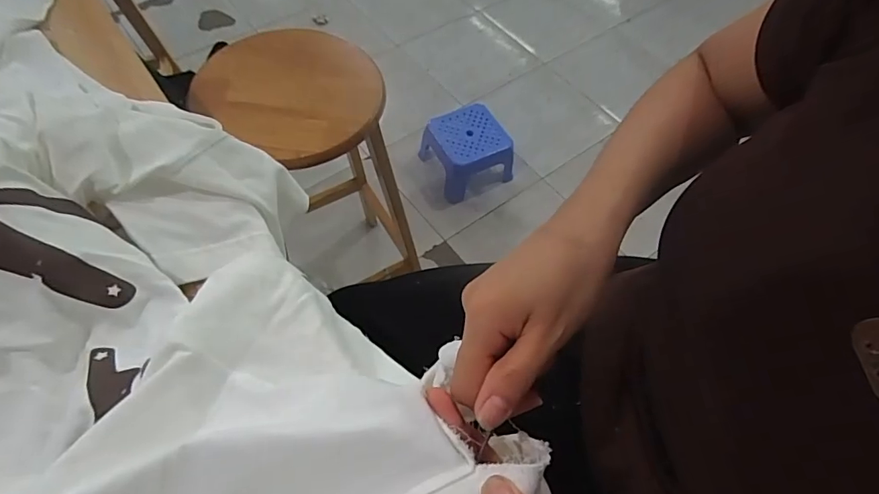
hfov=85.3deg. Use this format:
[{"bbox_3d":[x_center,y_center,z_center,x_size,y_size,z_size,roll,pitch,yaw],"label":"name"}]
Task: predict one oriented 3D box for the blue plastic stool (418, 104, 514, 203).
[{"bbox_3d":[0.083,-0.296,1.478,0.222,0.154,0.221,-26,65,-18],"label":"blue plastic stool"}]

